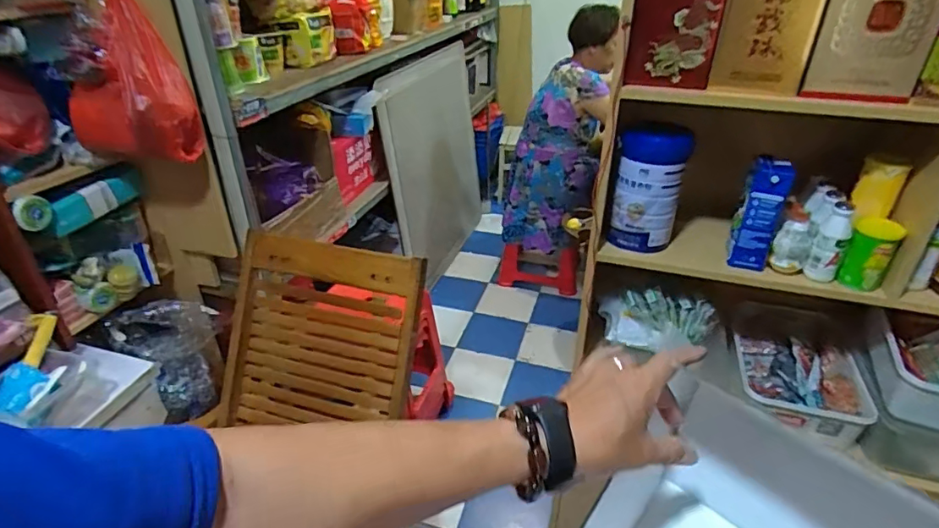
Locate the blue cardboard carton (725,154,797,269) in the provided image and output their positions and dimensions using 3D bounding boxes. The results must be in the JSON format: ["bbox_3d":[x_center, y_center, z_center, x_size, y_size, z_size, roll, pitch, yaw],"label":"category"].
[{"bbox_3d":[0.522,-0.090,0.946,0.067,0.194,0.057,12,33,19],"label":"blue cardboard carton"}]

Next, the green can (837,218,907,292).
[{"bbox_3d":[0.686,-0.014,0.900,0.062,0.111,0.060,0,31,0],"label":"green can"}]

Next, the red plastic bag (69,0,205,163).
[{"bbox_3d":[-0.678,-0.351,1.040,0.215,0.290,0.141,-22,37,-31],"label":"red plastic bag"}]

